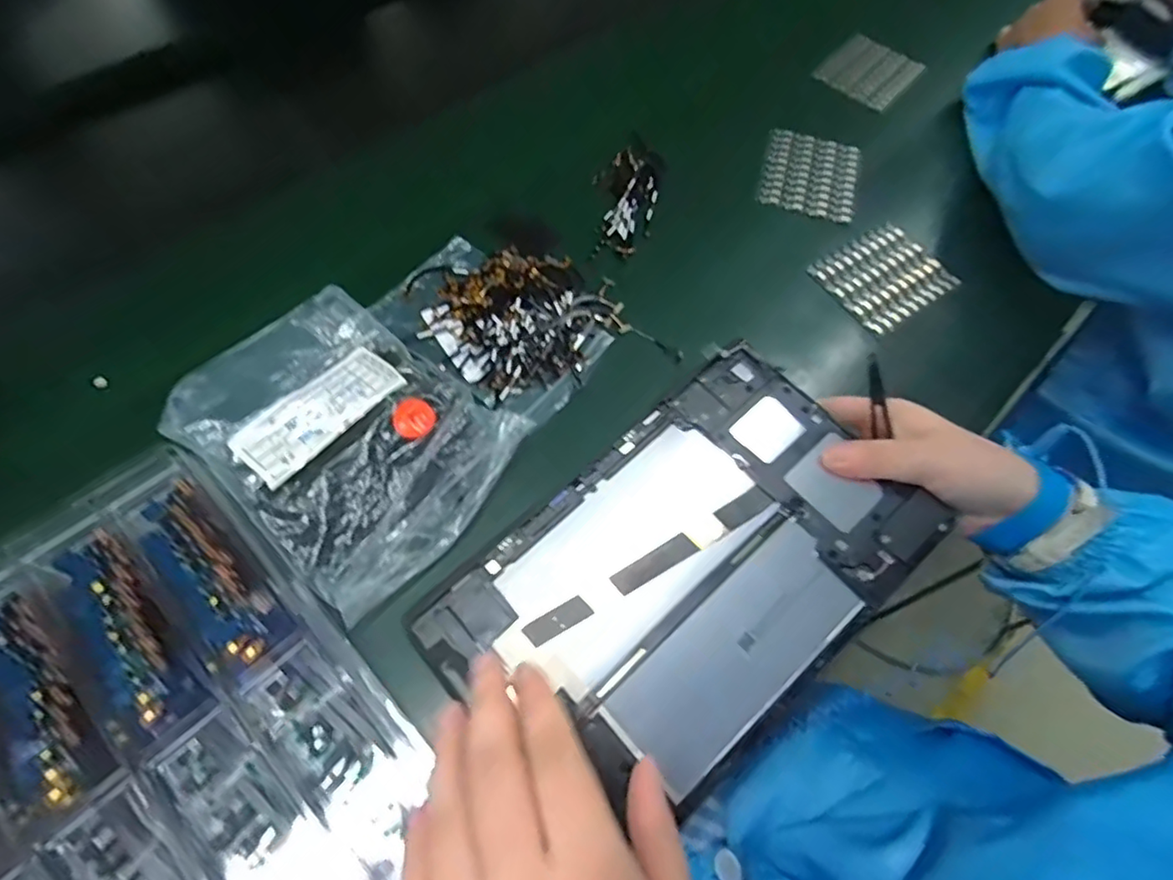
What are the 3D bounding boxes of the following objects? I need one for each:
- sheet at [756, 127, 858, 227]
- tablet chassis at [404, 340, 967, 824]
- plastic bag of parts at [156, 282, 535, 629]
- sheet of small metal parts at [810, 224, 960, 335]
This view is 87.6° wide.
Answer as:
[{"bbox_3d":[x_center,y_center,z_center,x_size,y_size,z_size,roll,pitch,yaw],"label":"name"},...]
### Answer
[{"bbox_3d":[0.191,-0.227,0.524,0.079,0.010,0.094,16,60,5],"label":"sheet"},{"bbox_3d":[0.050,0.066,0.307,0.230,0.009,0.146,-40,72,-13],"label":"tablet chassis"},{"bbox_3d":[-0.140,-0.008,0.353,0.174,0.020,0.139,35,63,15],"label":"plastic bag of parts"},{"bbox_3d":[0.231,-0.128,0.475,0.099,0.004,0.075,-30,70,-18],"label":"sheet of small metal parts"}]

